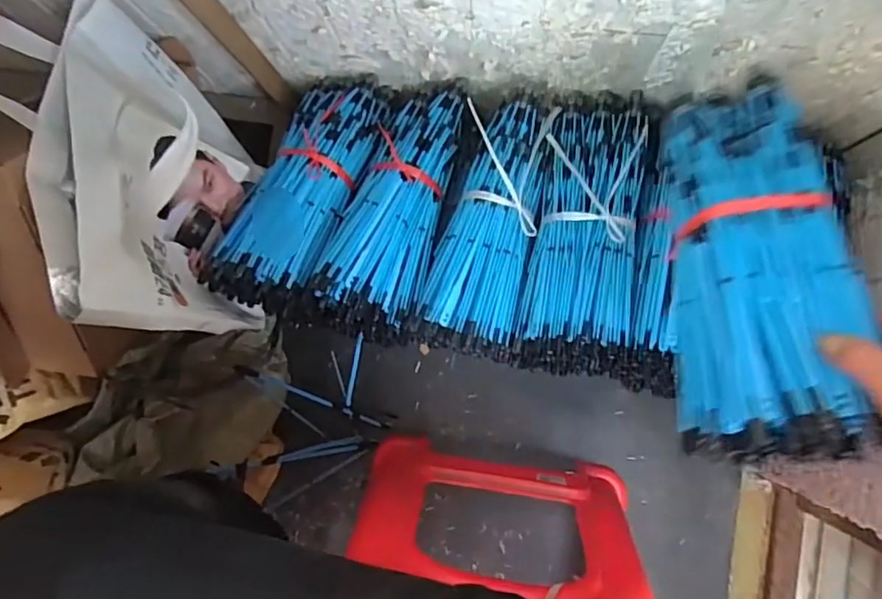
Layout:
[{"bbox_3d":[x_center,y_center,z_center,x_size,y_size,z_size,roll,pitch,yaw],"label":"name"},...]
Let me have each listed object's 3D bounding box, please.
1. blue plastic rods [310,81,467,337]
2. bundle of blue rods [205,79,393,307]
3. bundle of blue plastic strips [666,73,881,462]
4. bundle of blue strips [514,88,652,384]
[{"bbox_3d":[-0.055,-0.120,0.698,0.112,0.088,0.313,18,87,6],"label":"blue plastic rods"},{"bbox_3d":[-0.168,-0.142,0.732,0.122,0.102,0.322,21,71,6],"label":"bundle of blue rods"},{"bbox_3d":[0.243,-0.033,0.450,0.108,0.076,0.302,3,69,5],"label":"bundle of blue plastic strips"},{"bbox_3d":[0.165,-0.087,0.669,0.122,0.059,0.308,7,86,6],"label":"bundle of blue strips"}]

